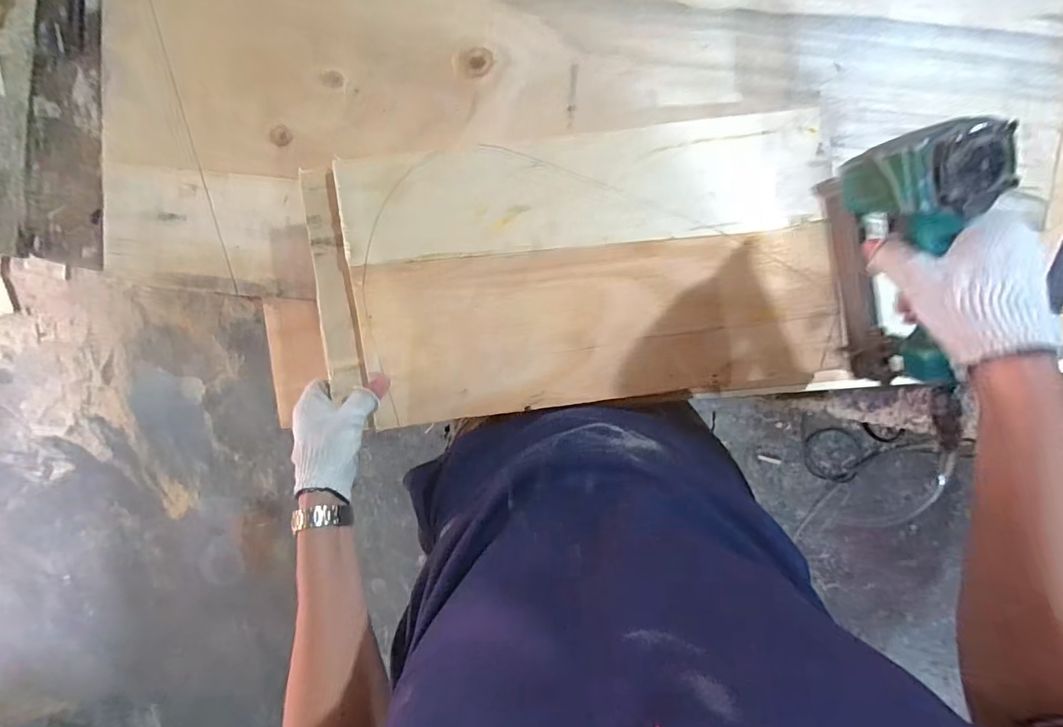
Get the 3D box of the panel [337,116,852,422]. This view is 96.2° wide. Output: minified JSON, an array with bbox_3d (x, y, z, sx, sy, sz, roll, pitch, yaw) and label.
[{"bbox_3d":[0.070,-0.101,0.520,0.507,0.021,0.287,-6,96,-2],"label":"panel"}]

